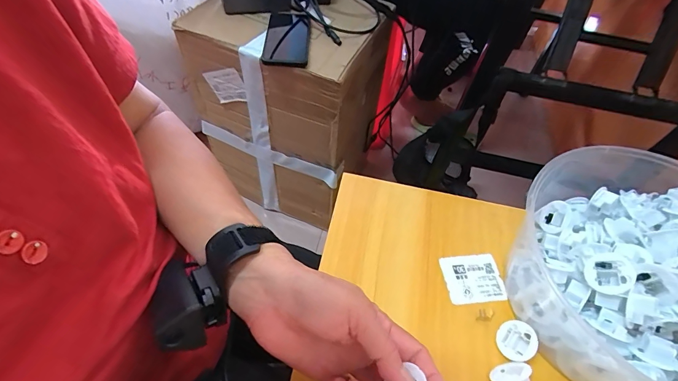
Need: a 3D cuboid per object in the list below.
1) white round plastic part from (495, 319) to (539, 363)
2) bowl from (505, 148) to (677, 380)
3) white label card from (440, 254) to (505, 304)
[{"bbox_3d":[0.156,0.132,0.308,0.033,0.011,0.032,-42,50,12],"label":"white round plastic part"},{"bbox_3d":[0.275,0.075,0.310,0.199,0.105,0.206,2,53,-2],"label":"bowl"},{"bbox_3d":[0.134,0.088,0.352,0.058,0.004,0.048,-4,54,-7],"label":"white label card"}]

